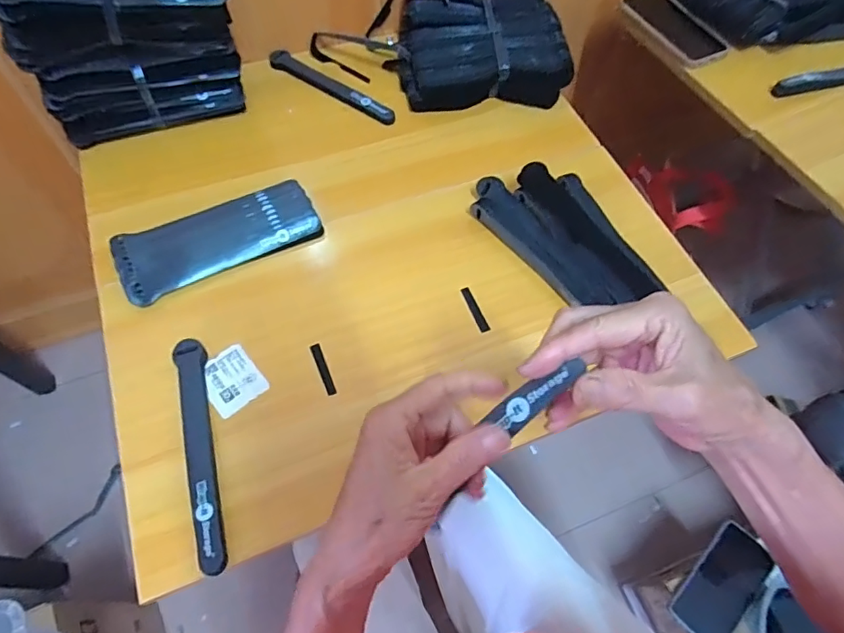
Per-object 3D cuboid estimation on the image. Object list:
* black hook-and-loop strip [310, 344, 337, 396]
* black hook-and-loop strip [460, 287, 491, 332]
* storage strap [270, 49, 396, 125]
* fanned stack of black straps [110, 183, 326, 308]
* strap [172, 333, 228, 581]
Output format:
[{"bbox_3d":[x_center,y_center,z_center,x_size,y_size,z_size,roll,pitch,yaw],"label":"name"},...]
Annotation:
[{"bbox_3d":[-0.093,0.049,0.482,0.009,0.004,0.053,-21,65,-13],"label":"black hook-and-loop strip"},{"bbox_3d":[0.054,-0.008,0.521,0.010,0.004,0.052,-19,64,-12],"label":"black hook-and-loop strip"},{"bbox_3d":[-0.119,-0.301,0.666,0.199,0.015,0.032,34,66,15],"label":"storage strap"},{"bbox_3d":[-0.210,-0.083,0.539,0.200,0.016,0.084,-23,65,-14],"label":"fanned stack of black straps"},{"bbox_3d":[-0.187,0.111,0.434,0.021,0.022,0.196,-14,64,-10],"label":"strap"}]

